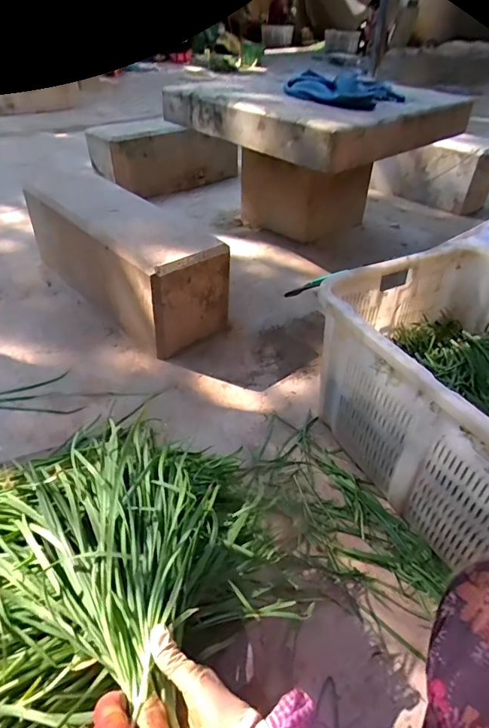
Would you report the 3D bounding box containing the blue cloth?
[{"bbox_3d":[0.309,-0.862,1.340,0.358,0.071,0.283,13,43,7],"label":"blue cloth"}]

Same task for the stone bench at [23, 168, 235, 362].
[{"bbox_3d":[-0.357,-0.326,1.306,0.693,0.290,0.258,34,50,31],"label":"stone bench"}]

